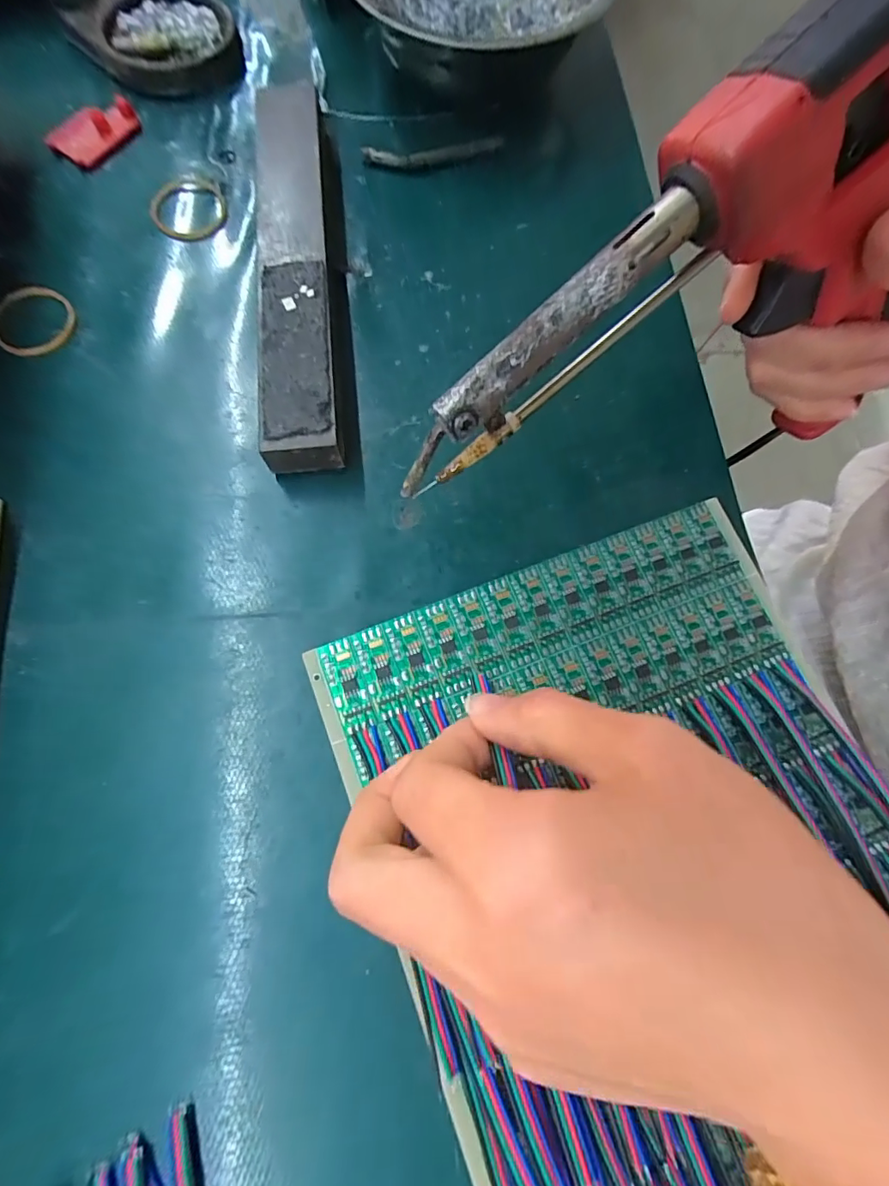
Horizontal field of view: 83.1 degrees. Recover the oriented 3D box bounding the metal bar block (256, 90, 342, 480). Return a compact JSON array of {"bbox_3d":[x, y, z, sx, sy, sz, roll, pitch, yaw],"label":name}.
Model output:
[{"bbox_3d":[-0.062,-0.142,0.213,0.030,0.021,0.192,-6,74,-4],"label":"metal bar block"}]

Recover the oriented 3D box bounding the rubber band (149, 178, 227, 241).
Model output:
[{"bbox_3d":[-0.118,-0.179,0.232,0.032,0.004,0.041,-18,75,-7],"label":"rubber band"}]

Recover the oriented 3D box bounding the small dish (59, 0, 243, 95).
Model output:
[{"bbox_3d":[-0.149,-0.293,0.261,0.070,0.011,0.080,-39,78,-12],"label":"small dish"}]

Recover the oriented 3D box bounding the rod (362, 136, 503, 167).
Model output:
[{"bbox_3d":[-0.004,-0.212,0.241,0.067,0.007,0.010,-12,74,-6],"label":"rod"}]

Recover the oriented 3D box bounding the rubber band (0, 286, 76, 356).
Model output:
[{"bbox_3d":[-0.171,-0.115,0.209,0.030,0.004,0.031,-15,82,-15],"label":"rubber band"}]

